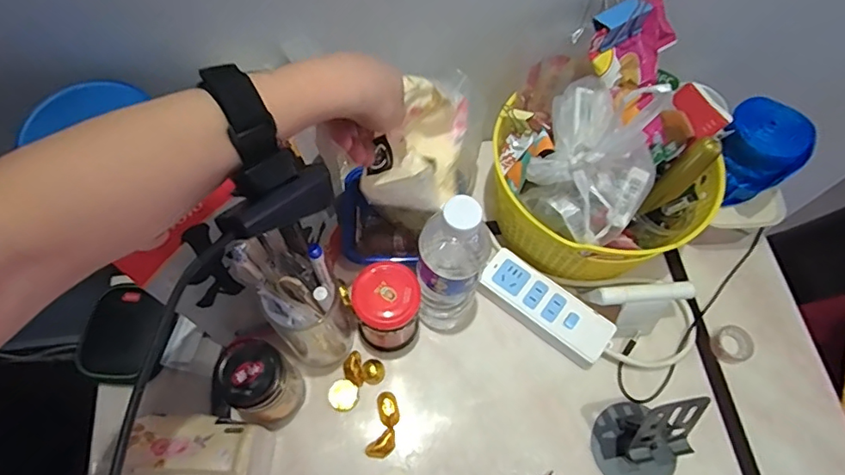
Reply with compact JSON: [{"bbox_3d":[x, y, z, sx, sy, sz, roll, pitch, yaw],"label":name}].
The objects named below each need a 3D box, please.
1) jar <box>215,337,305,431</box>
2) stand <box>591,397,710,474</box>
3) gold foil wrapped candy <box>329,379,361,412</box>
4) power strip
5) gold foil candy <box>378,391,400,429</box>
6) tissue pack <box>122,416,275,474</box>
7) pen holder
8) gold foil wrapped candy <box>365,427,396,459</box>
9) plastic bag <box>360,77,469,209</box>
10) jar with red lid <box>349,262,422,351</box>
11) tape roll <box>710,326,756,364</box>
[{"bbox_3d":[-0.153,0.146,0.509,0.061,0.128,0.064,1,65,-2],"label":"jar"},{"bbox_3d":[0.216,0.196,0.492,0.072,0.122,0.083,-12,66,-8],"label":"stand"},{"bbox_3d":[-0.084,0.169,0.560,0.033,0.012,0.031,1,65,-2],"label":"gold foil wrapped candy"},{"bbox_3d":[0.137,0.080,0.592,0.152,0.033,0.062,36,69,13],"label":"power strip"},{"bbox_3d":[-0.035,0.181,0.550,0.021,0.020,0.037,-11,66,-8],"label":"gold foil candy"},{"bbox_3d":[-0.209,0.220,0.498,0.121,0.086,0.082,8,65,1],"label":"tissue pack"},{"bbox_3d":[-0.109,0.067,0.485,0.065,0.223,0.063,-38,72,-18],"label":"pen holder"},{"bbox_3d":[-0.040,0.214,0.536,0.034,0.018,0.019,-37,72,-18],"label":"gold foil wrapped candy"},{"bbox_3d":[0.004,-0.085,0.490,0.066,0.088,0.128,24,68,10],"label":"plastic bag"},{"bbox_3d":[-0.035,0.077,0.542,0.063,0.127,0.062,1,65,-2],"label":"jar with red lid"},{"bbox_3d":[0.348,0.121,0.589,0.039,0.023,0.039,1,65,-2],"label":"tape roll"}]

